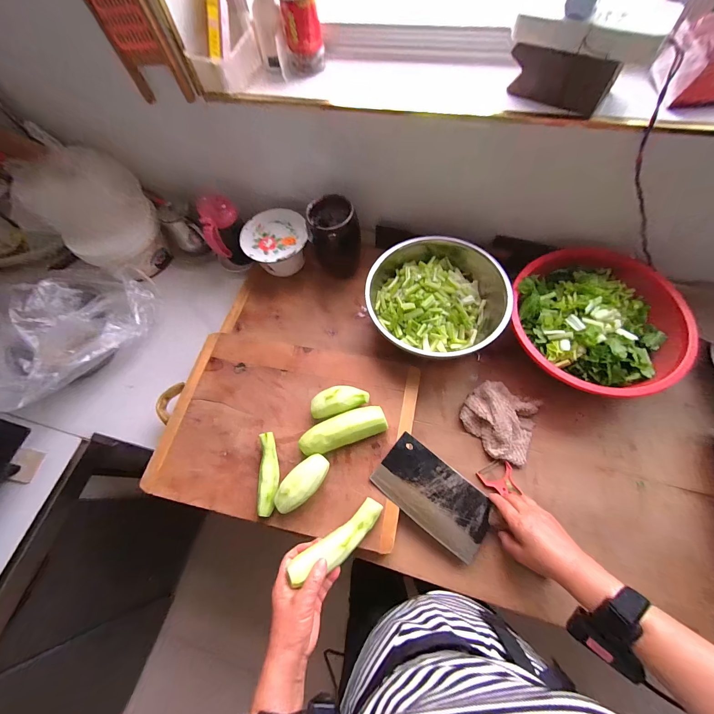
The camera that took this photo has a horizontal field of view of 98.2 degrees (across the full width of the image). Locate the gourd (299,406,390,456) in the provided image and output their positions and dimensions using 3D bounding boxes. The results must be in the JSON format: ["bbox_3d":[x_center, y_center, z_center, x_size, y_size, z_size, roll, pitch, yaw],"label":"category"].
[{"bbox_3d":[-0.023,0.121,0.511,0.142,0.052,0.050,-20,66,-5],"label":"gourd"}]

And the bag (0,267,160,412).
[{"bbox_3d":[-0.607,-0.061,0.634,0.218,0.089,0.355,38,74,19],"label":"bag"}]

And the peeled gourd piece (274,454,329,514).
[{"bbox_3d":[-0.085,0.197,0.485,0.046,0.045,0.096,38,74,19],"label":"peeled gourd piece"}]

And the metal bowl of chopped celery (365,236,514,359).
[{"bbox_3d":[0.144,-0.106,0.586,0.242,0.098,0.221,-2,65,4],"label":"metal bowl of chopped celery"}]

